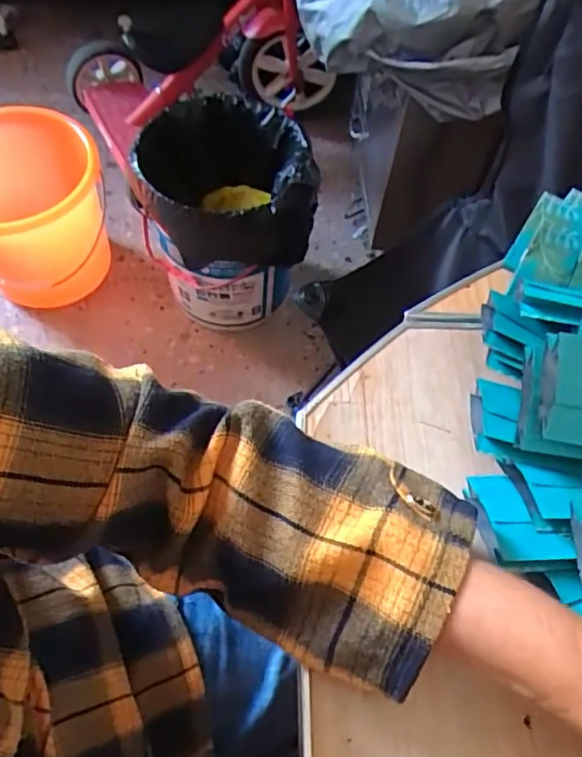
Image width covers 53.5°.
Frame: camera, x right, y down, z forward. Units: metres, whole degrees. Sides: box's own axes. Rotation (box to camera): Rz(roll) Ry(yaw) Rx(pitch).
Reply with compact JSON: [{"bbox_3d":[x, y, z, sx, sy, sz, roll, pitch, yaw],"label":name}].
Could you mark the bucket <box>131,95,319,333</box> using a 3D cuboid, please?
[{"bbox_3d":[-0.130,-0.326,1.168,0.317,0.337,0.335,2,60,-3],"label":"bucket"}]

